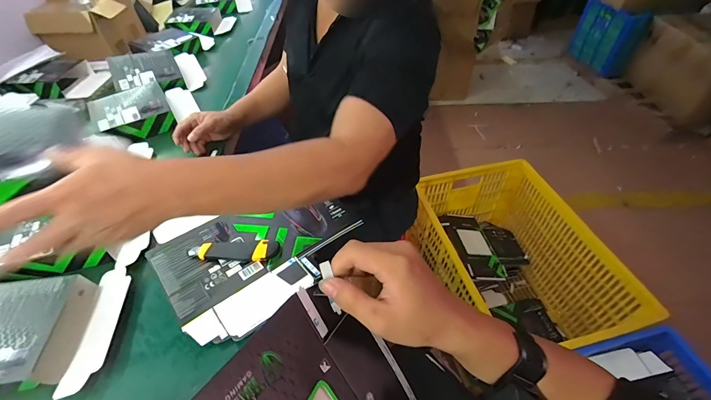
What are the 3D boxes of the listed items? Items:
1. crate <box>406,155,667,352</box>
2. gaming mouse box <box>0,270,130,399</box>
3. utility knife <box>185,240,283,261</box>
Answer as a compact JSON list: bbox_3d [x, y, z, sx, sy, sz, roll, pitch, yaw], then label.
[{"bbox_3d":[0.525,0.246,1.225,0.496,0.439,0.686,-13,49,-11],"label":"crate"},{"bbox_3d":[-0.496,0.200,0.502,0.242,0.065,0.193,-8,48,-6],"label":"gaming mouse box"},{"bbox_3d":[-0.221,0.093,0.611,0.158,0.016,0.042,-2,48,-1],"label":"utility knife"}]

